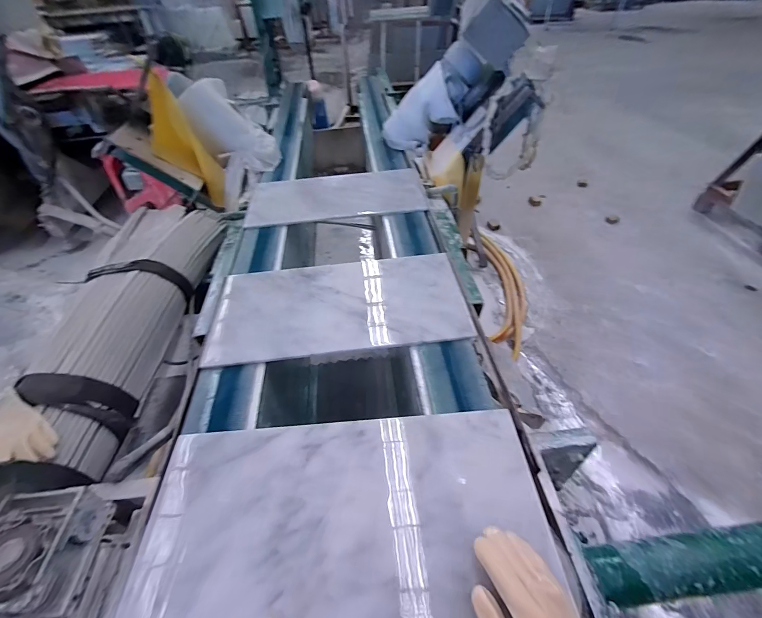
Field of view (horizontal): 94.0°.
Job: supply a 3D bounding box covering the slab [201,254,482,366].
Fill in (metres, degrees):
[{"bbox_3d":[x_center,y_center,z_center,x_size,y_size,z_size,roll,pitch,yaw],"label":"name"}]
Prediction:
[{"bbox_3d":[-0.104,-0.012,0.875,0.609,0.021,0.319,-7,45,-3],"label":"slab"}]

